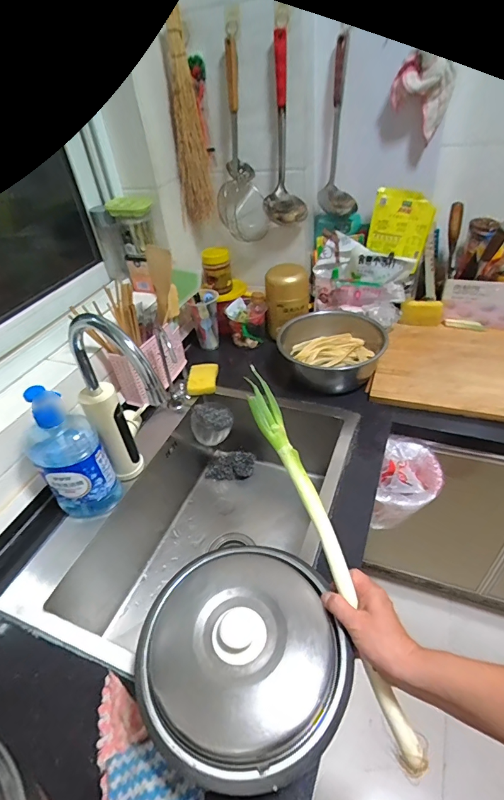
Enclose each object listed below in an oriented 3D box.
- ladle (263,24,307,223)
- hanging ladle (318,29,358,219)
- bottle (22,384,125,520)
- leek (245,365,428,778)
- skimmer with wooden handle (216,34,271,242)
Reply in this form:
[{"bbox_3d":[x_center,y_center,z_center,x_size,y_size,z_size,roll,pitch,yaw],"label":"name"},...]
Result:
[{"bbox_3d":[0.071,-0.565,0.926,0.099,0.325,0.082,-1,41,6],"label":"ladle"},{"bbox_3d":[0.209,-0.614,0.957,0.090,0.354,0.094,-1,41,6],"label":"hanging ladle"},{"bbox_3d":[-0.303,0.100,0.690,0.112,0.269,0.079,-32,47,-27],"label":"bottle"},{"bbox_3d":[0.083,0.166,0.526,0.039,0.033,0.506,-16,63,-12],"label":"leek"},{"bbox_3d":[-0.039,-0.551,0.946,0.101,0.366,0.096,-21,42,-17],"label":"skimmer with wooden handle"}]

